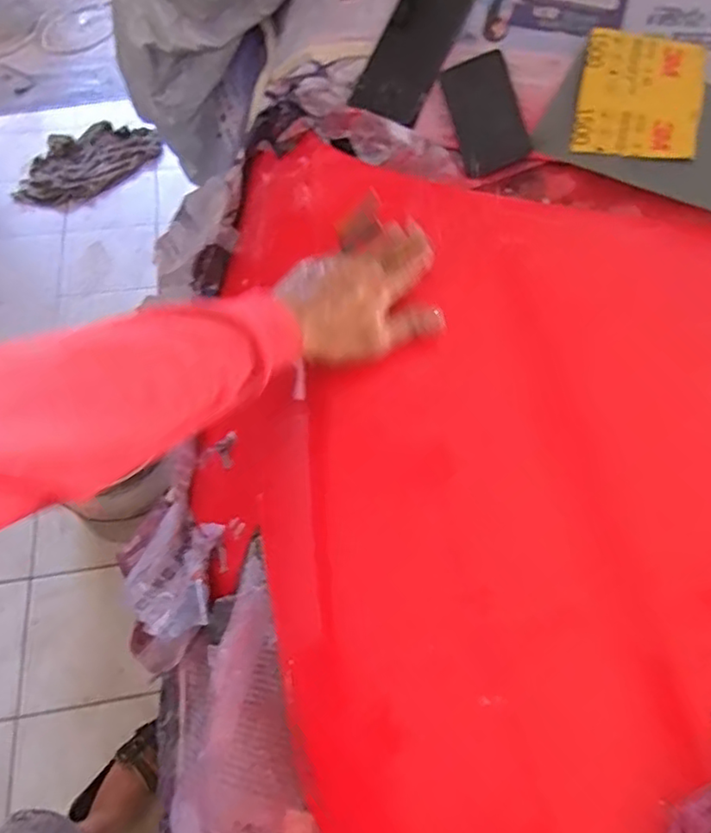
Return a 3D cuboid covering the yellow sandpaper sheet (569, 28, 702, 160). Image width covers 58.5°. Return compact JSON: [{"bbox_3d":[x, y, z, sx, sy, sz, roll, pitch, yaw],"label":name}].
[{"bbox_3d":[0.289,-0.327,0.646,0.119,0.010,0.141,11,80,7],"label":"yellow sandpaper sheet"}]

